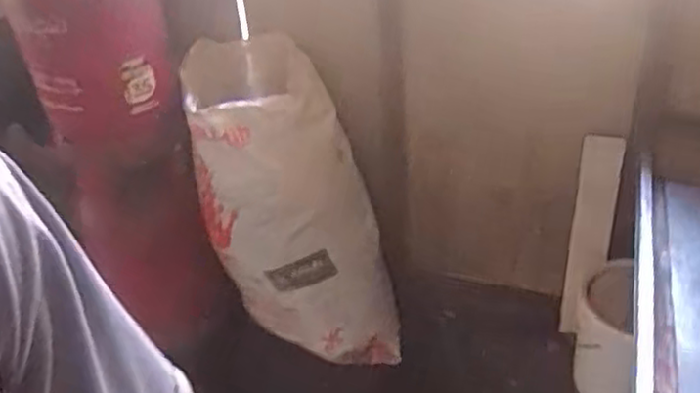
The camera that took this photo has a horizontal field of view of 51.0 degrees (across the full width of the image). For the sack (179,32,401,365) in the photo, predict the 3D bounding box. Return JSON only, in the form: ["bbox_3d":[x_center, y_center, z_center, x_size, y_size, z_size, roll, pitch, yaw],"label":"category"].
[{"bbox_3d":[-0.132,0.045,1.721,0.356,0.833,0.291,-30,16,-32],"label":"sack"}]

